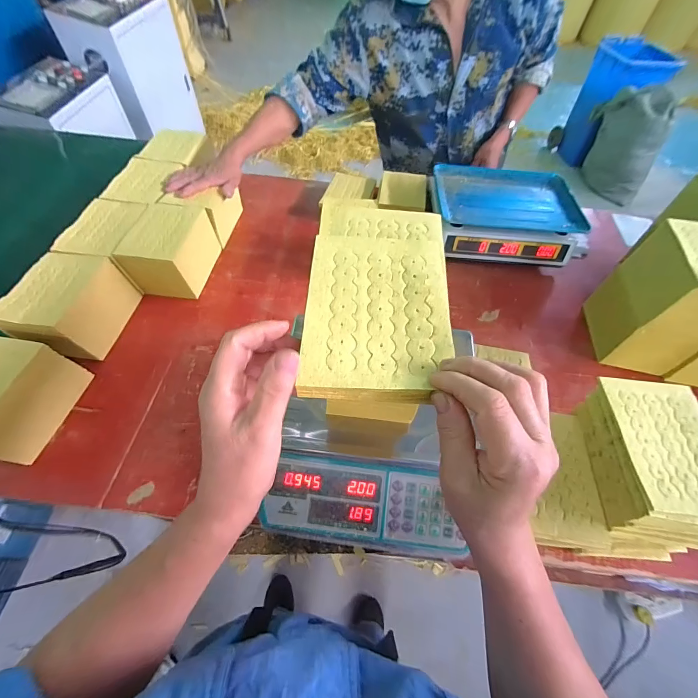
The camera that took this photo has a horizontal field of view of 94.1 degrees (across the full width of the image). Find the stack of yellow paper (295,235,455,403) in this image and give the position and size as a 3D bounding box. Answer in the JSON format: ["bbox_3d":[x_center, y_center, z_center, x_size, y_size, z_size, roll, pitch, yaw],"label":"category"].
[{"bbox_3d":[0.025,-0.034,0.274,0.119,0.014,0.161,3,57,-1],"label":"stack of yellow paper"}]

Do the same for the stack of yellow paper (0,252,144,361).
[{"bbox_3d":[-0.495,-0.067,0.588,0.125,0.120,0.176,8,57,2],"label":"stack of yellow paper"}]

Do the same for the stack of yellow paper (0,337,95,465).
[{"bbox_3d":[-0.523,0.077,0.489,0.121,0.111,0.162,9,57,3],"label":"stack of yellow paper"}]

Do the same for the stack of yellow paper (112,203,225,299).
[{"bbox_3d":[-0.372,-0.203,0.684,0.127,0.107,0.168,5,57,0],"label":"stack of yellow paper"}]

